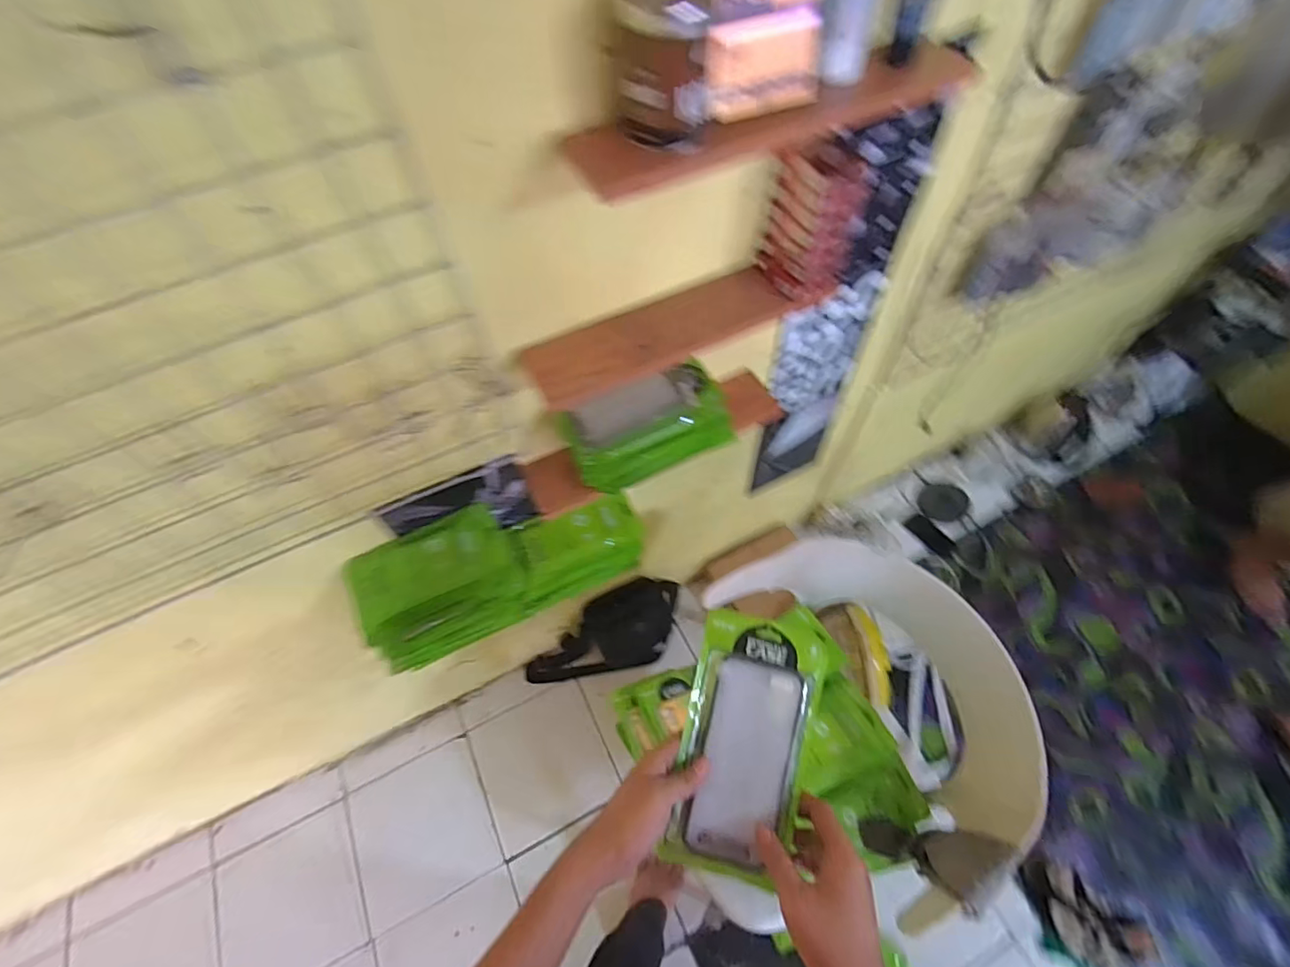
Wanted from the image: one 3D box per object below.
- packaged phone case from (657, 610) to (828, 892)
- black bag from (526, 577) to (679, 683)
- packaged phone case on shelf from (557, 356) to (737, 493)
[{"bbox_3d":[0.090,0.224,0.478,0.109,0.011,0.211,15,75,0],"label":"packaged phone case"},{"bbox_3d":[-0.114,0.367,1.412,0.420,0.242,0.082,-10,17,-1],"label":"black bag"},{"bbox_3d":[0.008,-0.072,0.733,0.211,0.133,0.037,-24,22,-5],"label":"packaged phone case on shelf"}]

